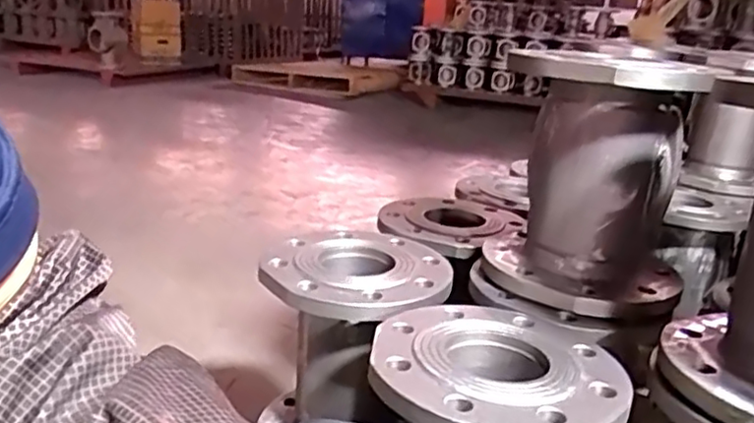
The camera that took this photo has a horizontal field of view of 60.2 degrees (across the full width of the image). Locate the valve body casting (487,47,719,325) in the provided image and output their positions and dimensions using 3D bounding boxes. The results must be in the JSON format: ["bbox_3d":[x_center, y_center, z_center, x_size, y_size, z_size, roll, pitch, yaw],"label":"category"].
[{"bbox_3d":[0.201,-0.023,0.606,0.173,0.222,0.173,9,19,15],"label":"valve body casting"}]

